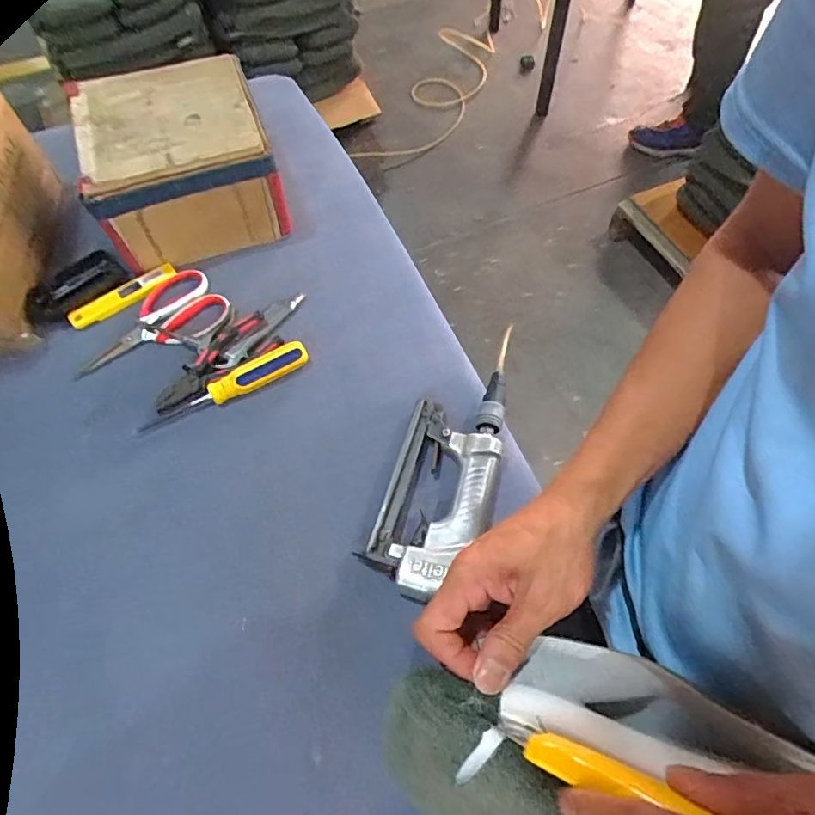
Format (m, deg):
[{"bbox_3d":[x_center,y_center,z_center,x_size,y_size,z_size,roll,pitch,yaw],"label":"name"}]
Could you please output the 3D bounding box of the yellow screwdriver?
[{"bbox_3d":[-0.201,-0.023,0.592,0.192,0.027,0.031,-28,64,-14],"label":"yellow screwdriver"}]

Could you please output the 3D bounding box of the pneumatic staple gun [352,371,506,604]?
[{"bbox_3d":[0.035,0.064,0.536,0.114,0.041,0.249,16,62,9],"label":"pneumatic staple gun"}]

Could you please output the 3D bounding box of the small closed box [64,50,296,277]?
[{"bbox_3d":[-0.286,-0.309,0.689,0.212,0.134,0.203,-19,62,-10],"label":"small closed box"}]

